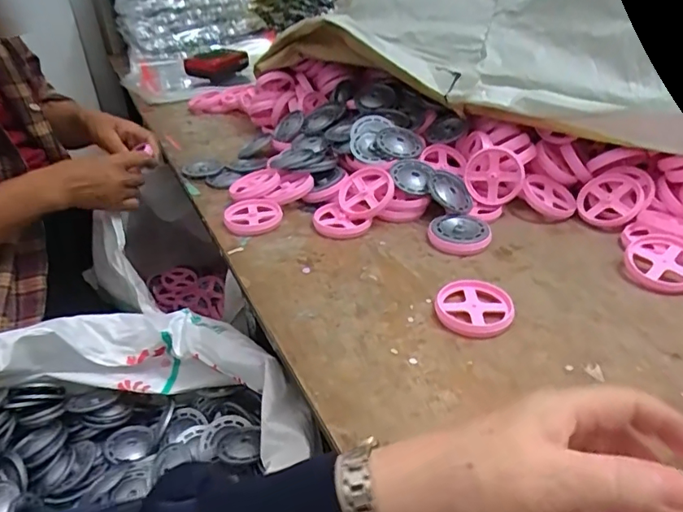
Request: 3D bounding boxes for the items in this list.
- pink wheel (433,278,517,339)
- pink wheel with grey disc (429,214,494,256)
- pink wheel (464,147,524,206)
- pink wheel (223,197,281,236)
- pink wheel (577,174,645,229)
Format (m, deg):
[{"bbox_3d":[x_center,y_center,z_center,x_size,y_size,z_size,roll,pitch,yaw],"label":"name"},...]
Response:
[{"bbox_3d":[0.114,0.044,0.444,0.063,0.011,0.067,-1,33,1],"label":"pink wheel"},{"bbox_3d":[0.124,-0.023,0.542,0.061,0.017,0.056,-1,33,1],"label":"pink wheel with grey disc"},{"bbox_3d":[0.174,-0.090,0.585,0.063,0.063,0.021,-26,-8,20],"label":"pink wheel"},{"bbox_3d":[-0.101,-0.047,0.582,0.063,0.013,0.062,-11,34,-13],"label":"pink wheel"},{"bbox_3d":[0.300,-0.066,0.569,0.062,0.014,0.075,32,76,41],"label":"pink wheel"}]

